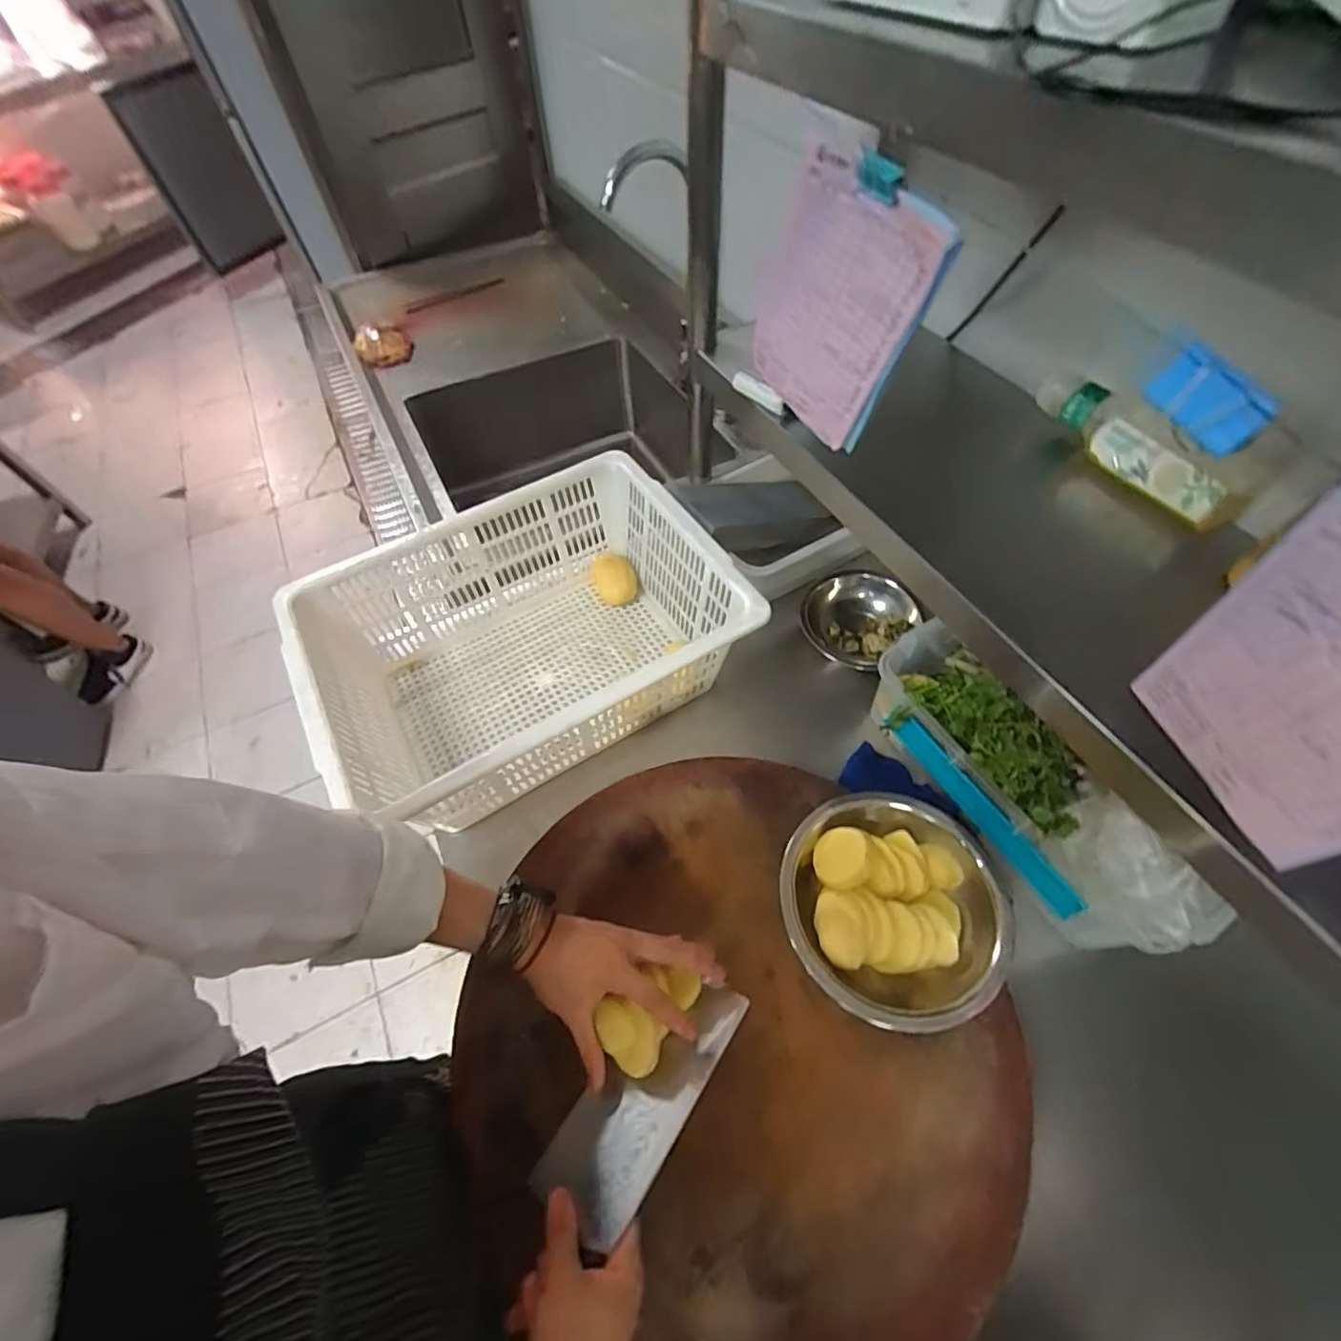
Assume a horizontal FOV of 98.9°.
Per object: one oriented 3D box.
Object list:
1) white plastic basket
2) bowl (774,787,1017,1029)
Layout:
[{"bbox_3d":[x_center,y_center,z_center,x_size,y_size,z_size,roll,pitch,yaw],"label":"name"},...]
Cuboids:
[{"bbox_3d":[-0.180,-0.029,0.727,0.478,0.184,0.353,-28,60,-15],"label":"white plastic basket"},{"bbox_3d":[0.199,0.213,0.523,0.188,0.061,0.187,-1,57,1],"label":"bowl"}]

